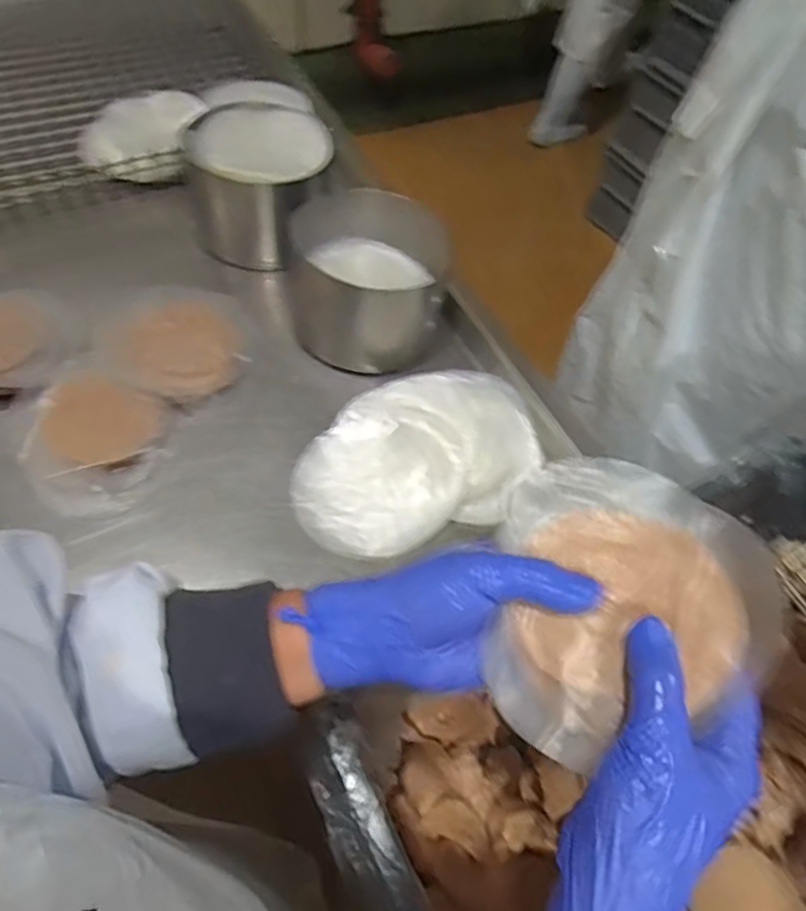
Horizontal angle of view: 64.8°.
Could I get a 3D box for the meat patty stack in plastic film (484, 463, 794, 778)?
[{"bbox_3d":[0.093,0.064,0.297,0.132,0.015,0.120,-32,62,7],"label":"meat patty stack in plastic film"}]

